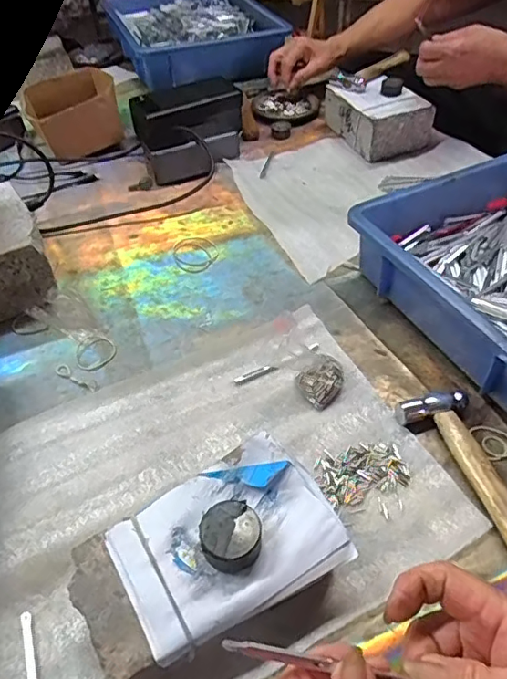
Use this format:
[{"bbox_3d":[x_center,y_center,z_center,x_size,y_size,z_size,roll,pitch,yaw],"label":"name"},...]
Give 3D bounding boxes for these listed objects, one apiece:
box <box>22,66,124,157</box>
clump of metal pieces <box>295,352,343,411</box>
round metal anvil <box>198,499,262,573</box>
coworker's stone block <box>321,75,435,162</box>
[{"bbox_3d":[-0.273,-0.343,0.811,0.129,0.076,0.137,-20,48,-15],"label":"box"},{"bbox_3d":[0.063,0.034,0.474,0.045,0.021,0.038,-33,53,-25],"label":"clump of metal pieces"},{"bbox_3d":[-0.014,0.123,0.332,0.037,0.017,0.036,-2,46,2],"label":"round metal anvil"},{"bbox_3d":[0.185,-0.342,0.795,0.100,0.067,0.145,-18,48,-14],"label":"coworker's stone block"}]

